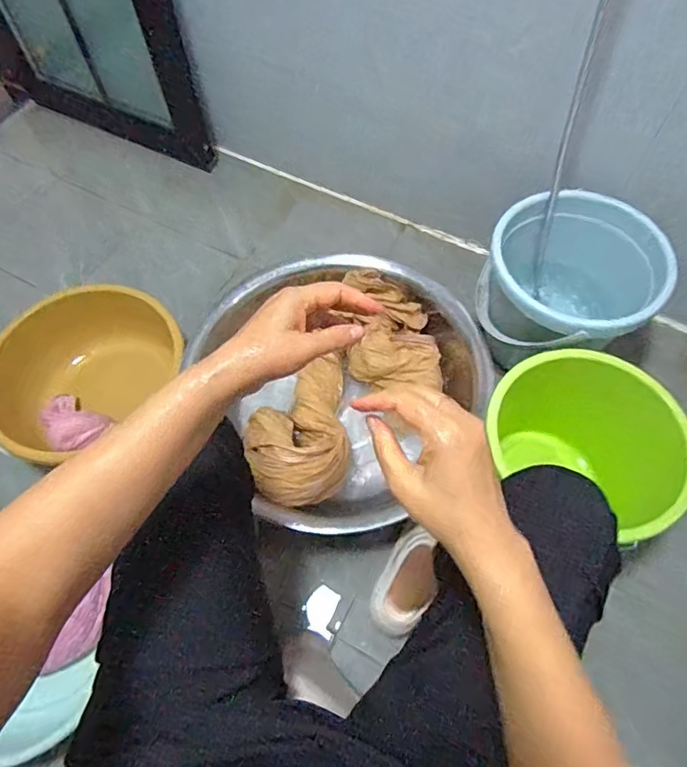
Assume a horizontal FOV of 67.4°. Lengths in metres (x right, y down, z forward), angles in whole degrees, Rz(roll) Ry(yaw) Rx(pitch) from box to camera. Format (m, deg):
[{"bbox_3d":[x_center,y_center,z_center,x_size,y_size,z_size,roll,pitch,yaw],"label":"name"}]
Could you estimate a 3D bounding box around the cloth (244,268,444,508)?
[{"bbox_3d":[0.009,0.019,0.887,0.216,0.110,0.431,29,65,15],"label":"cloth"}]

